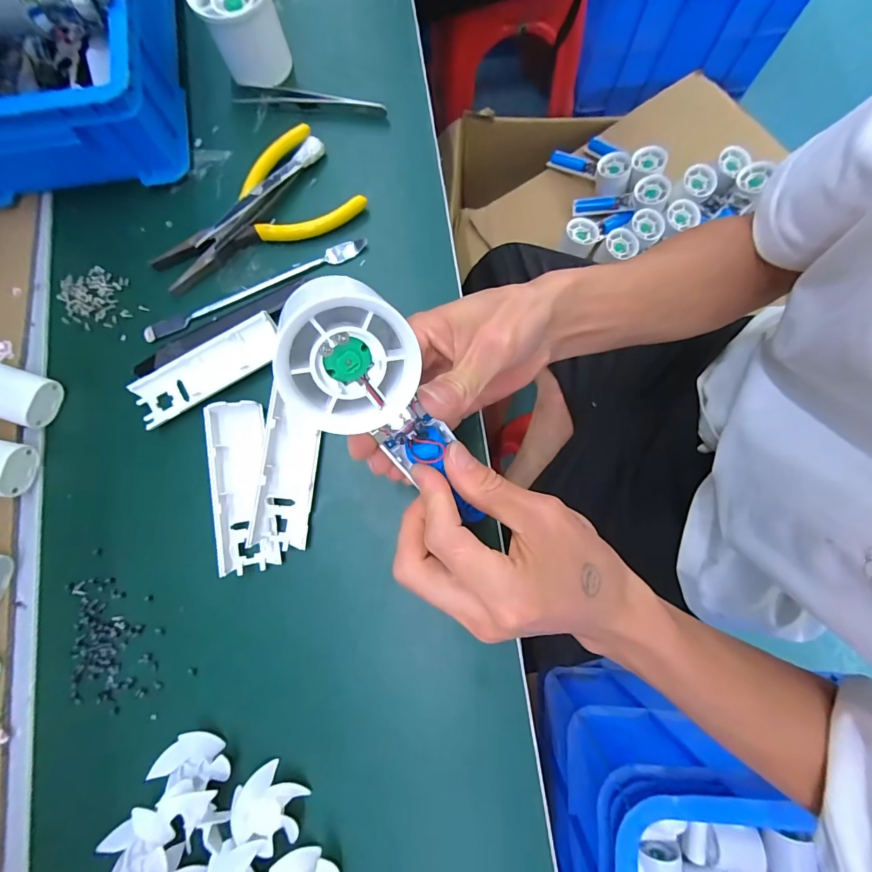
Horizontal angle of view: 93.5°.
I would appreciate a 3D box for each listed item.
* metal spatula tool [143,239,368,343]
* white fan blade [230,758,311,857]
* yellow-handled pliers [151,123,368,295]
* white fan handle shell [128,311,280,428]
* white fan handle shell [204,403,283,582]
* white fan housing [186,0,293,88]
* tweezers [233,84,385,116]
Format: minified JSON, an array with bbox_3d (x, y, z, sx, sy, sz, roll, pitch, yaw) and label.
[{"bbox_3d":[-0.128,-0.105,0.290,0.167,0.004,0.013,-24,80,-3],"label":"metal spatula tool"},{"bbox_3d":[-0.093,0.207,0.229,0.039,0.016,0.032,23,81,5],"label":"white fan blade"},{"bbox_3d":[-0.135,-0.161,0.295,0.150,0.018,0.076,-29,81,-4],"label":"yellow-handled pliers"},{"bbox_3d":[-0.152,-0.046,0.275,0.102,0.014,0.035,-30,81,-4],"label":"white fan handle shell"},{"bbox_3d":[-0.121,0.030,0.255,0.031,0.016,0.103,-11,80,-1],"label":"white fan handle shell"},{"bbox_3d":[-0.141,-0.301,0.301,0.054,0.054,0.048,-24,80,-3],"label":"white fan housing"},{"bbox_3d":[-0.096,-0.258,0.317,0.116,0.012,0.017,11,80,3],"label":"tweezers"}]

